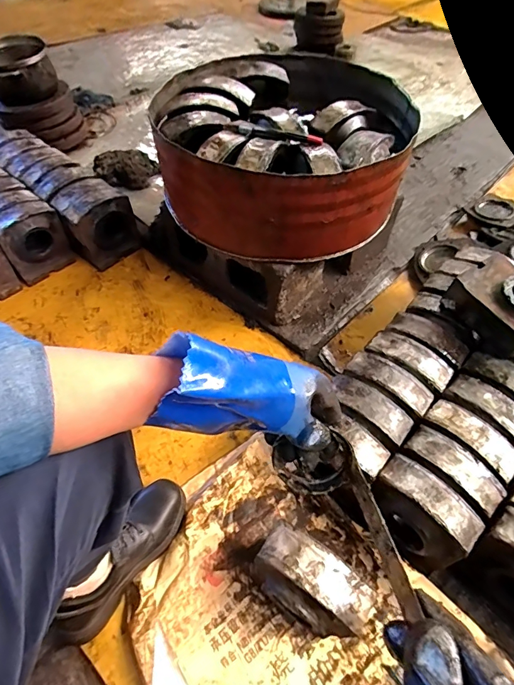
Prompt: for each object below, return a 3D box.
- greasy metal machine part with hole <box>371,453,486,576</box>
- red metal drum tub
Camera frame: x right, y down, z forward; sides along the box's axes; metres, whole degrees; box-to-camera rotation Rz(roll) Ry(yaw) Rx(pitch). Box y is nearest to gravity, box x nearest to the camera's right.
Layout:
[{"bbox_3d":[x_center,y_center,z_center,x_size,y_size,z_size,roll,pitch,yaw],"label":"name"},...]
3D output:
[{"bbox_3d":[0.258,0.274,0.651,0.091,0.118,0.157,-35,61,-25],"label":"greasy metal machine part with hole"},{"bbox_3d":[0.059,-0.438,0.942,0.533,0.217,0.536,1,53,-1],"label":"red metal drum tub"}]

